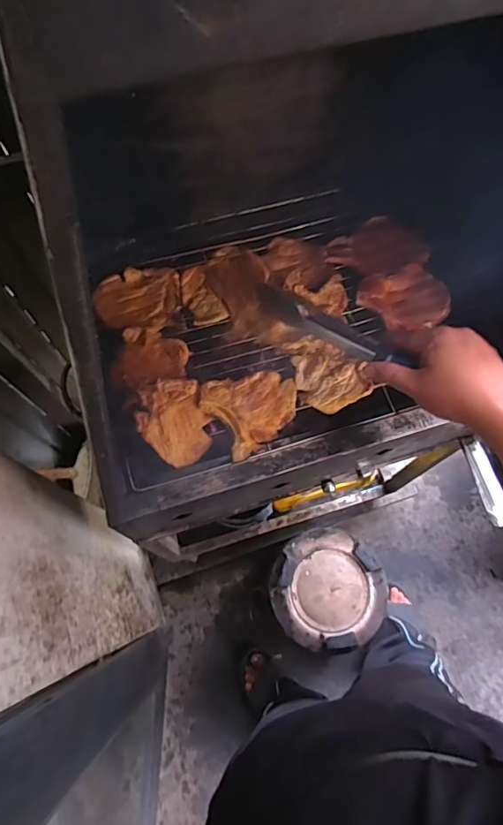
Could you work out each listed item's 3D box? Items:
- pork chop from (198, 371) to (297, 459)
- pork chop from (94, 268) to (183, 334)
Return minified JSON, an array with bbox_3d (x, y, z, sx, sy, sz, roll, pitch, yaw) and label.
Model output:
[{"bbox_3d":[0.003,-0.012,0.652,0.118,0.018,0.103,-33,76,-11],"label":"pork chop"},{"bbox_3d":[-0.158,-0.161,0.700,0.115,0.013,0.099,-3,72,-3],"label":"pork chop"}]

